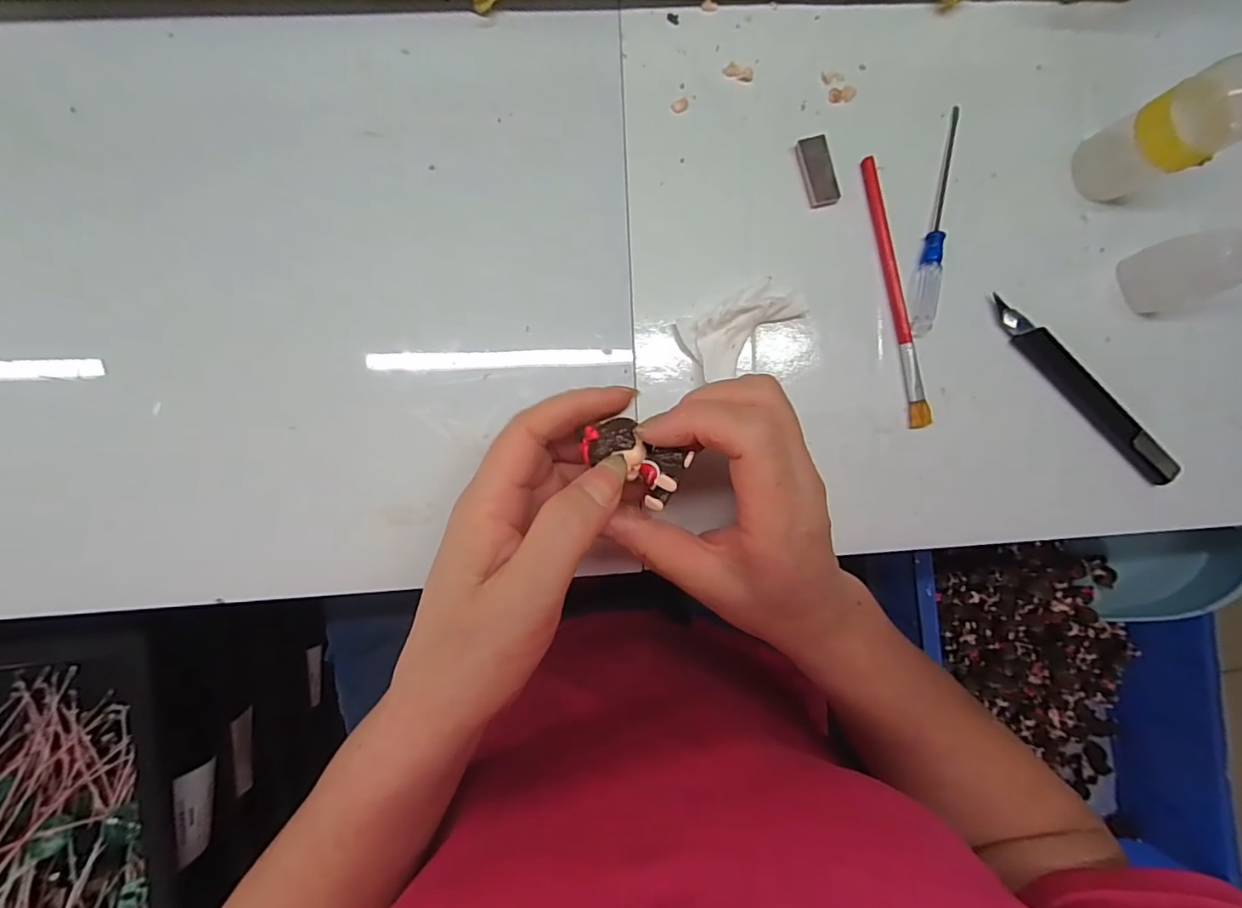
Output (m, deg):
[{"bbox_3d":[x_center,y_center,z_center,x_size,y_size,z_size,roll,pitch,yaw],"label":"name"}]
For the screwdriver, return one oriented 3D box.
[{"bbox_3d":[0.172,-0.125,0.286,0.012,0.010,0.124,14,88,-8],"label":"screwdriver"}]

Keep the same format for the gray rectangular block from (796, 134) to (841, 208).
[{"bbox_3d":[0.103,-0.147,0.280,0.017,0.004,0.035,-12,92,-8],"label":"gray rectangular block"}]

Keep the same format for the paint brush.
[{"bbox_3d":[0.147,-0.085,0.286,0.011,0.004,0.144,-12,92,-8],"label":"paint brush"}]

